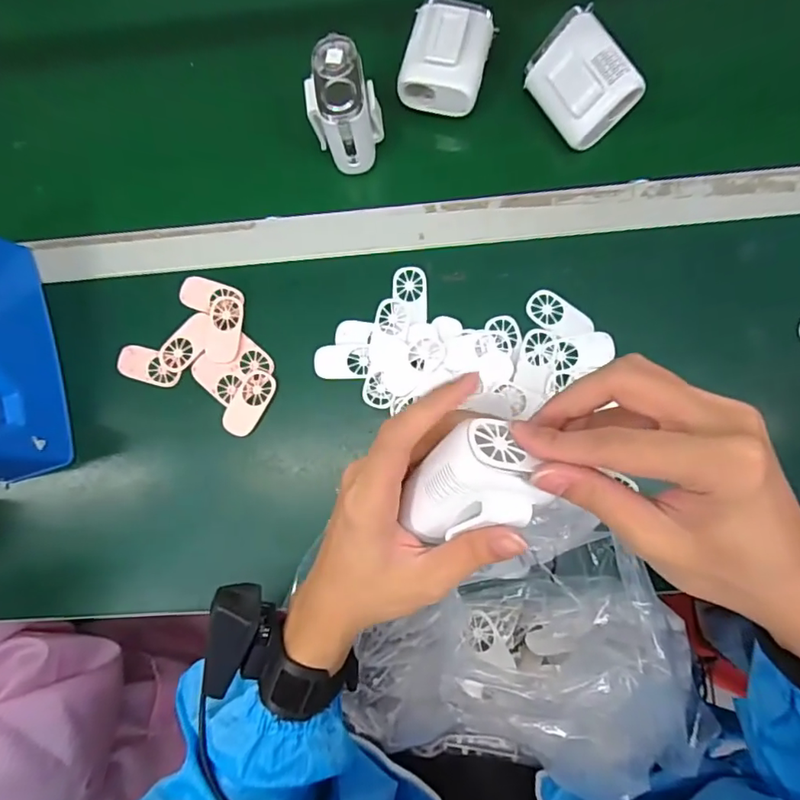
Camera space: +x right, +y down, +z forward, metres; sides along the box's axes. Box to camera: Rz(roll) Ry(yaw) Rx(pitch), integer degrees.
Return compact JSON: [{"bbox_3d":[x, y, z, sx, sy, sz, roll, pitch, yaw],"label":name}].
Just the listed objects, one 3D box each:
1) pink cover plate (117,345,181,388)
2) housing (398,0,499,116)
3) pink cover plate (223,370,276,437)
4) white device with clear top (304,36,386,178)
[{"bbox_3d":[-0.220,-0.030,0.461,0.055,0.004,0.029,16,90,2],"label":"pink cover plate"},{"bbox_3d":[0.042,-0.297,0.446,0.072,0.036,0.095,16,86,2],"label":"housing"},{"bbox_3d":[-0.129,0.002,0.450,0.029,0.007,0.058,29,87,3],"label":"pink cover plate"},{"bbox_3d":[-0.044,-0.240,0.435,0.056,0.071,0.070,-3,85,1],"label":"white device with clear top"}]

